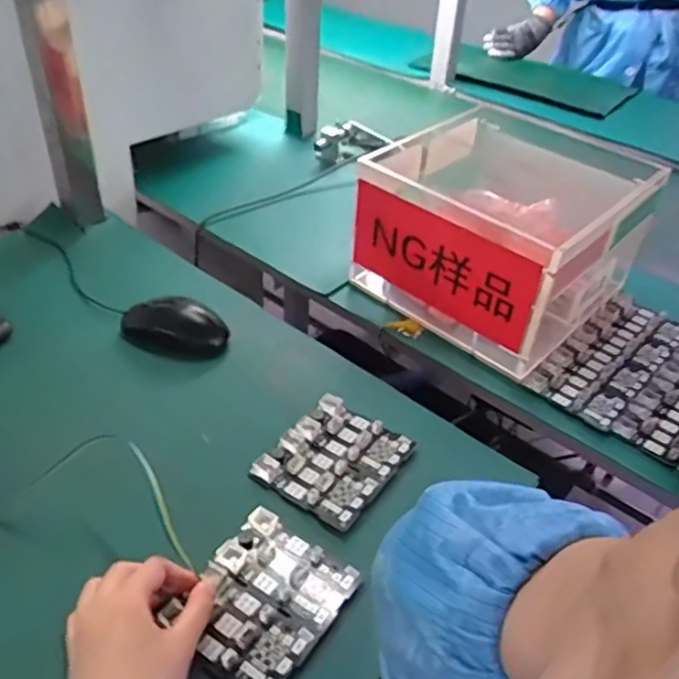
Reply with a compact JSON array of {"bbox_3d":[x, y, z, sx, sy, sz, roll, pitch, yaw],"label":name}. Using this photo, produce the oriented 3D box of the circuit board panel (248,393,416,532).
[{"bbox_3d":[-0.003,0.103,0.561,0.098,0.009,0.113,26,44,23],"label":"circuit board panel"}]

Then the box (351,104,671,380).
[{"bbox_3d":[0.196,-0.137,0.793,0.285,0.167,0.275,-30,51,-35],"label":"box"}]

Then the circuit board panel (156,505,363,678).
[{"bbox_3d":[-0.054,0.183,0.453,0.096,0.008,0.112,27,44,24],"label":"circuit board panel"}]

